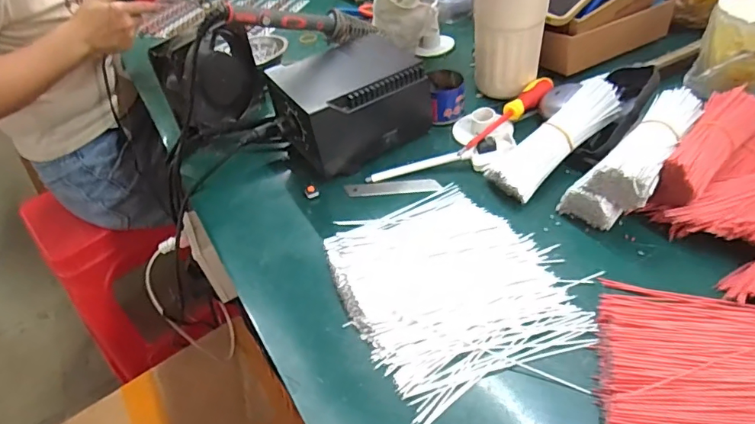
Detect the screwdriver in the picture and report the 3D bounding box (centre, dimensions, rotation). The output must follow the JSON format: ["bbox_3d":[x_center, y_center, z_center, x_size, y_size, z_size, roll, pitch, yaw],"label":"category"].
[{"bbox_3d":[0.144,-0.104,0.523,0.025,0.018,0.156,30,54,33],"label":"screwdriver"}]

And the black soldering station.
[{"bbox_3d":[-0.027,-0.118,0.522,0.147,0.087,0.097,-24,43,-16],"label":"black soldering station"}]

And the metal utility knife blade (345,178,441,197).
[{"bbox_3d":[0.016,-0.025,0.486,0.092,0.004,0.019,-3,50,4],"label":"metal utility knife blade"}]

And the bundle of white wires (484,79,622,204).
[{"bbox_3d":[0.172,-0.070,0.462,0.149,0.029,0.041,-41,50,-9],"label":"bundle of white wires"}]

